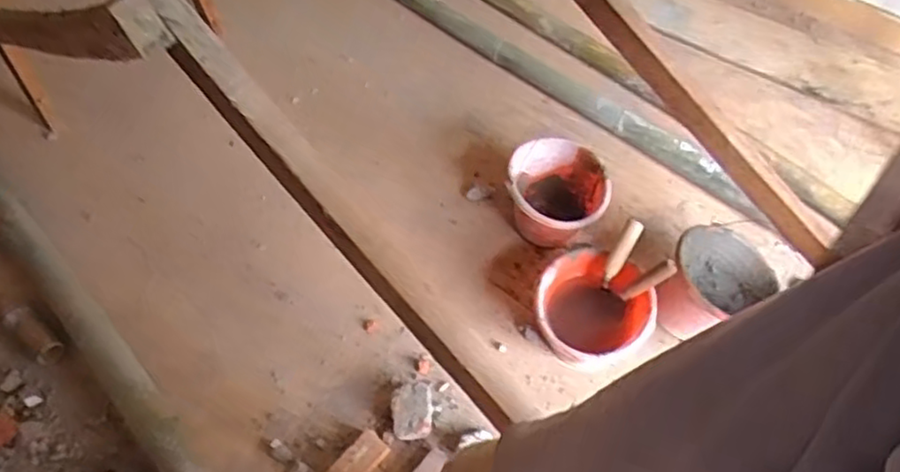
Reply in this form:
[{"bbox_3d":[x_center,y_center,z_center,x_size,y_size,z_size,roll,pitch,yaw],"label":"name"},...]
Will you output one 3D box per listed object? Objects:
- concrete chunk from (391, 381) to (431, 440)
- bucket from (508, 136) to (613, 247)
[{"bbox_3d":[-0.075,0.345,1.349,0.086,0.056,0.125,-2,56,-1],"label":"concrete chunk"},{"bbox_3d":[0.253,-0.096,1.557,0.236,0.161,0.258,6,56,4],"label":"bucket"}]

